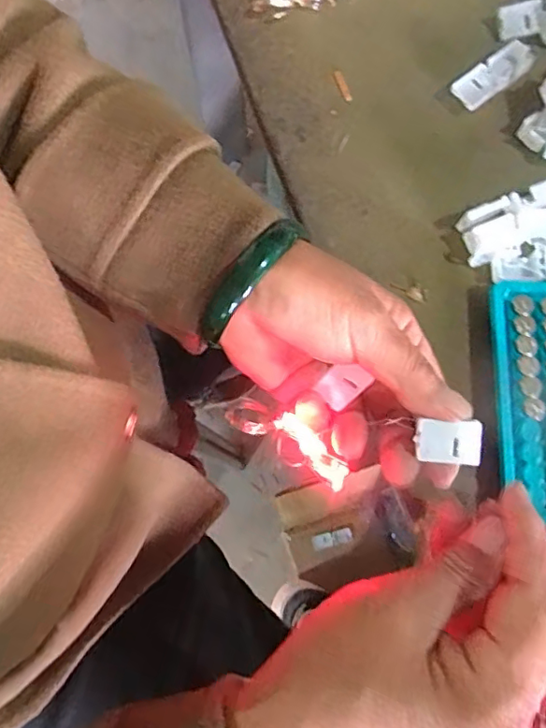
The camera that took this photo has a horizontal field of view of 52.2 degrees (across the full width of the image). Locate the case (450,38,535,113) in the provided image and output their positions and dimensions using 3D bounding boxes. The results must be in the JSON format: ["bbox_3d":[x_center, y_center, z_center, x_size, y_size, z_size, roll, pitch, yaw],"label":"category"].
[{"bbox_3d":[0.138,-0.181,0.348,0.056,0.009,0.020,-39,79,-7],"label":"case"}]

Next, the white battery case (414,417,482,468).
[{"bbox_3d":[0.077,0.034,0.243,0.026,0.007,0.018,3,95,4],"label":"white battery case"}]

